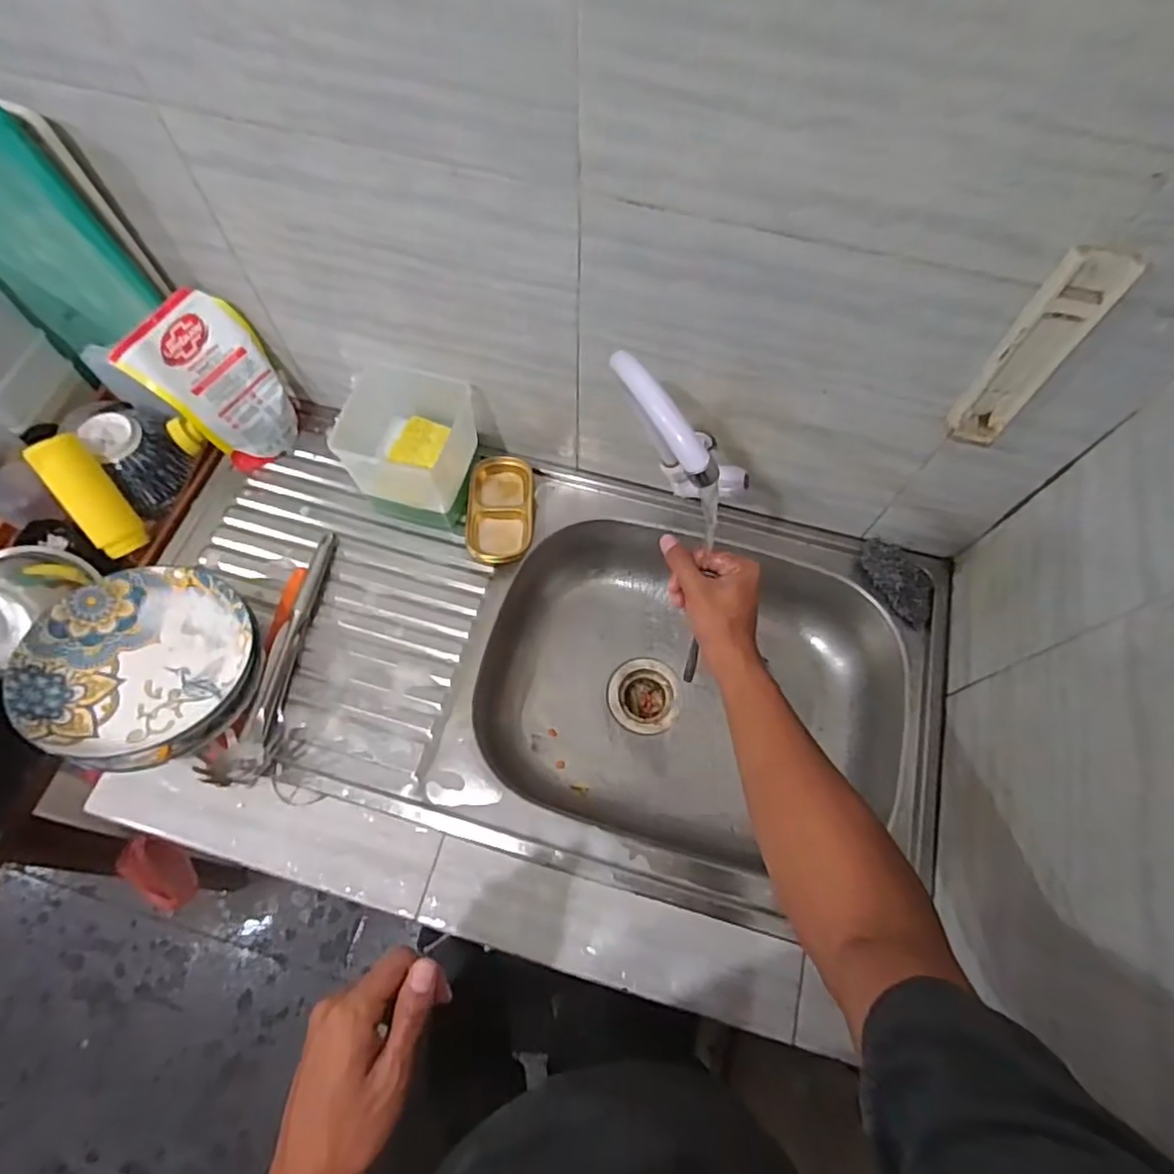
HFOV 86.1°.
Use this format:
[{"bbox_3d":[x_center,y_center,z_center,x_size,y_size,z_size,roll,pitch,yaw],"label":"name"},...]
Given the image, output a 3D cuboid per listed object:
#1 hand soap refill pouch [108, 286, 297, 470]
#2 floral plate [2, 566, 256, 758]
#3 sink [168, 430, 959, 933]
[{"bbox_3d":[-0.471,-0.260,0.817,0.064,0.210,0.143,20,67,47],"label":"hand soap refill pouch"},{"bbox_3d":[-0.485,0.072,0.687,0.215,0.037,0.210,5,60,-8],"label":"floral plate"},{"bbox_3d":[-0.056,0.102,0.855,0.963,0.176,0.488,13,66,5],"label":"sink"}]

